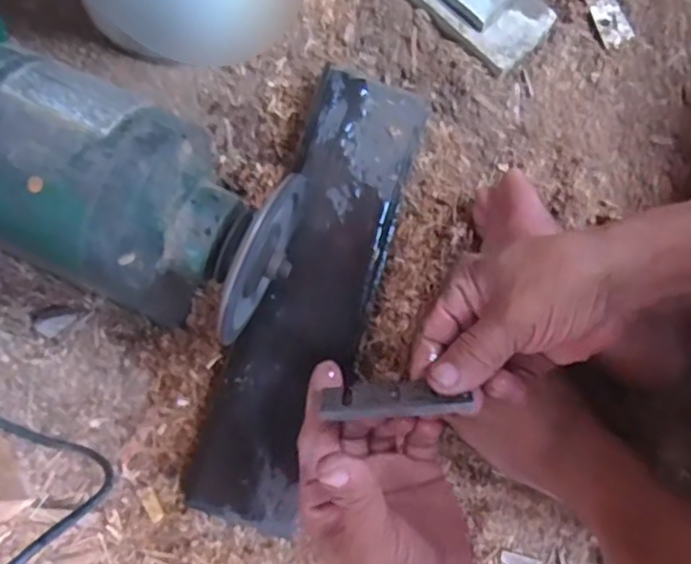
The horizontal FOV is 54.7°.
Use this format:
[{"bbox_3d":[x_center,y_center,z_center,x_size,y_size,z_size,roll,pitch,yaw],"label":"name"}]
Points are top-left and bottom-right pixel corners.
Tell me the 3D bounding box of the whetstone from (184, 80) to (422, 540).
[{"bbox_3d":[-0.025,0.009,0.553,0.093,0.044,0.370,17,79,2],"label":"whetstone"}]

